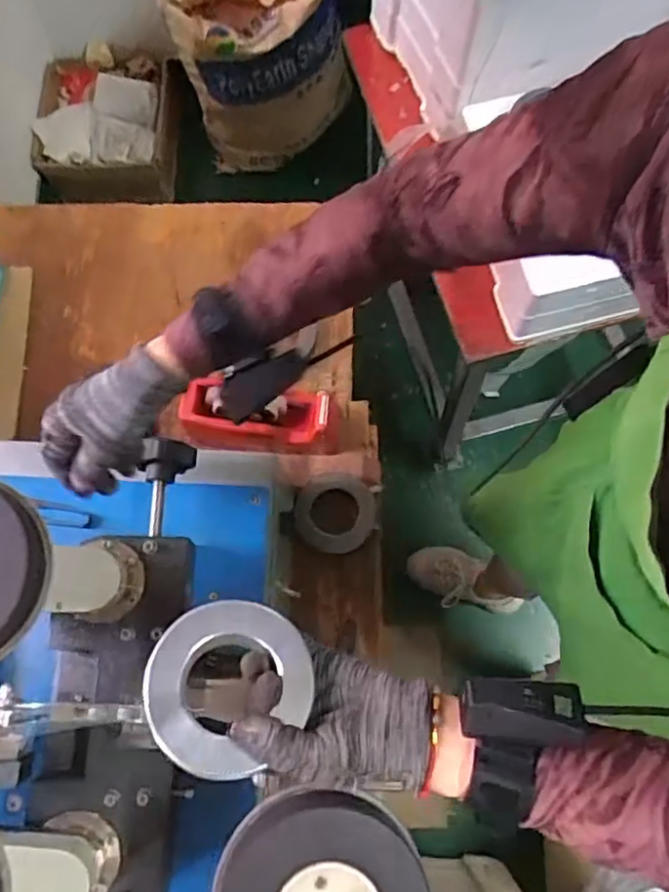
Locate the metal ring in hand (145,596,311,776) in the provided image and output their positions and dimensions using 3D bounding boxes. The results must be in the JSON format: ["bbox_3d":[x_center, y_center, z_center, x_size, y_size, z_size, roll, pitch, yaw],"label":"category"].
[{"bbox_3d":[-0.066,0.147,0.413,0.095,0.018,0.108,44,52,5],"label":"metal ring in hand"}]

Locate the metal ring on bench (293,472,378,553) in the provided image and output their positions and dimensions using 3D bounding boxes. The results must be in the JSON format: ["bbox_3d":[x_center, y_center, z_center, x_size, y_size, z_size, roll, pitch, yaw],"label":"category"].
[{"bbox_3d":[0.003,0.087,0.855,0.107,0.014,0.108,6,69,-15],"label":"metal ring on bench"}]

